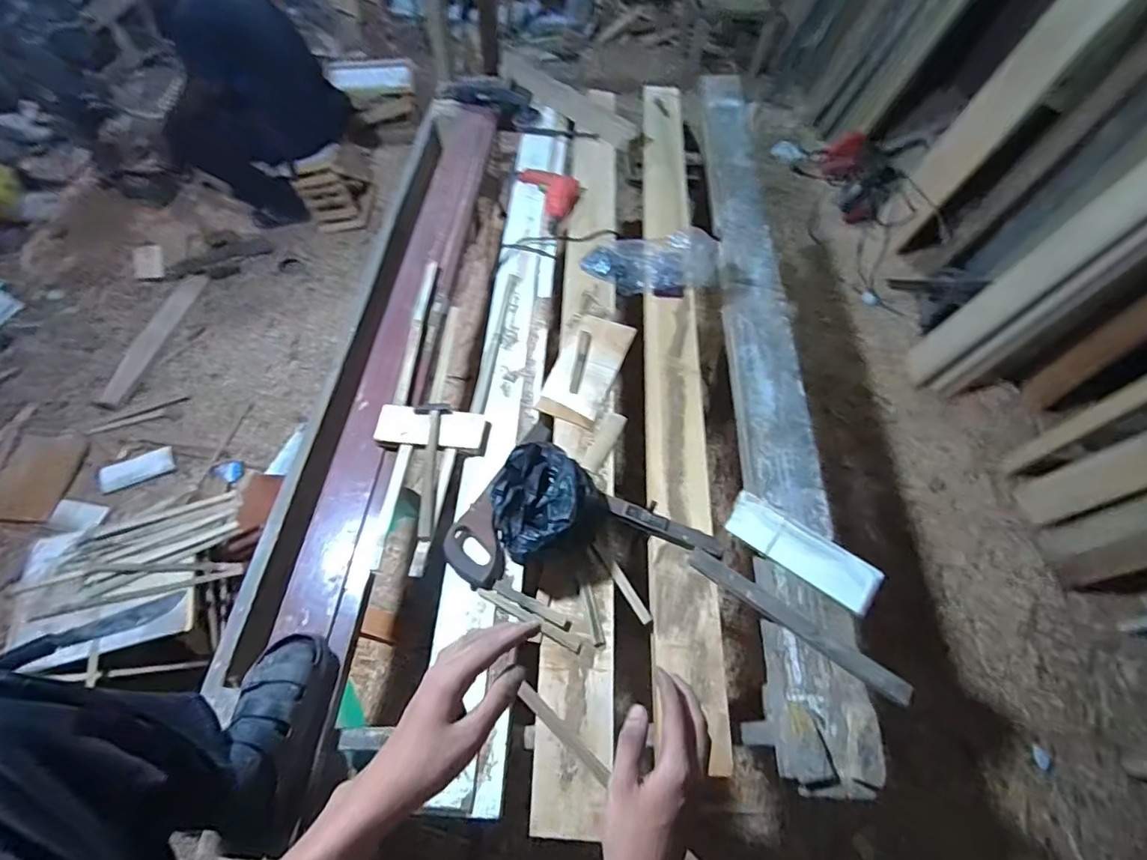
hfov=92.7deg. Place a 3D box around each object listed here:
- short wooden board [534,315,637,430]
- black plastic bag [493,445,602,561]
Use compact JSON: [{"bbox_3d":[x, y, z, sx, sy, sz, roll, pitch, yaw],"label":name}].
[{"bbox_3d":[0.032,-0.139,1.204,0.132,0.017,0.286,20,61,9],"label":"short wooden board"},{"bbox_3d":[-0.066,0.124,0.973,0.180,0.124,0.178,-35,67,-21],"label":"black plastic bag"}]

